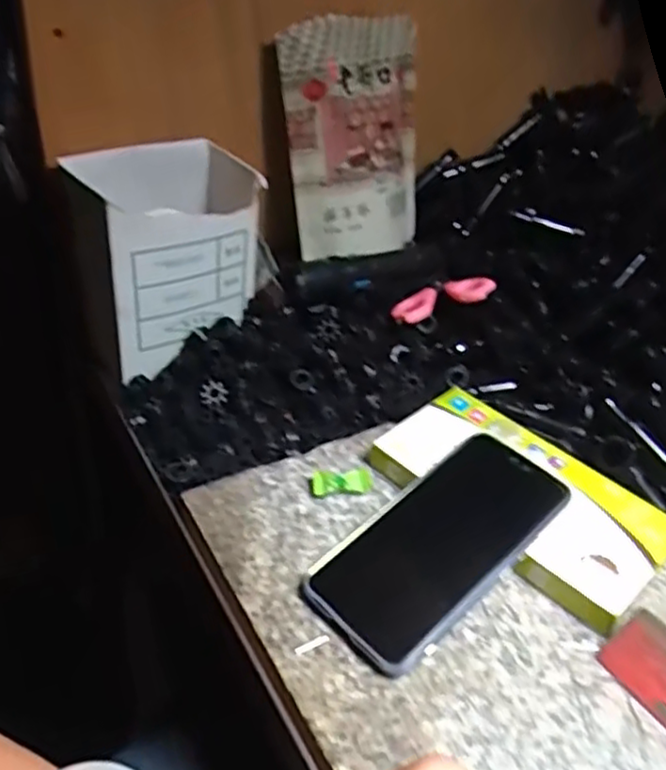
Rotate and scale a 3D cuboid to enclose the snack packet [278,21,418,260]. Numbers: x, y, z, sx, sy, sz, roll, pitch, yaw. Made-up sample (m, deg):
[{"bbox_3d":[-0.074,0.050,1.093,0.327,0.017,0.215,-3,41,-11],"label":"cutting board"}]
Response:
[{"bbox_3d":[0.024,-0.199,0.575,0.141,0.179,0.026,-21,26,-35],"label":"snack packet"}]

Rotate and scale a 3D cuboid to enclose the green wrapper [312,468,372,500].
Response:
[{"bbox_3d":[0.006,0.062,0.447,0.041,0.009,0.019,-8,40,-17],"label":"green wrapper"}]

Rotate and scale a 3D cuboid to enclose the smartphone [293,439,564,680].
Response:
[{"bbox_3d":[0.062,0.084,0.391,0.156,0.009,0.072,-34,51,-27],"label":"smartphone"}]

